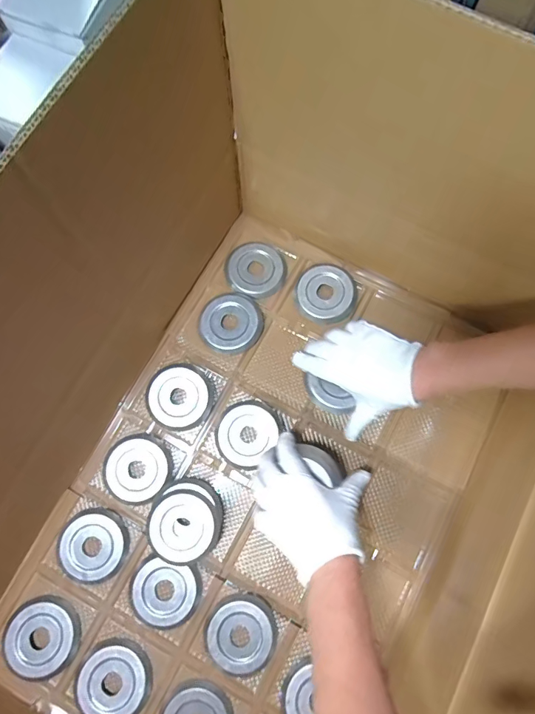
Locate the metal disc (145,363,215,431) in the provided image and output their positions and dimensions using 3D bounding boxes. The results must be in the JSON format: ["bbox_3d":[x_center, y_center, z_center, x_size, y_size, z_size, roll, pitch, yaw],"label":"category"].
[{"bbox_3d":[-0.112,0.049,0.551,0.083,0.010,0.080,0,76,0],"label":"metal disc"}]

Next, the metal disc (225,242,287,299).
[{"bbox_3d":[-0.016,-0.120,0.598,0.084,0.009,0.078,0,76,0],"label":"metal disc"}]

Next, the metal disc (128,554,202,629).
[{"bbox_3d":[-0.121,0.273,0.505,0.081,0.012,0.072,16,76,4],"label":"metal disc"}]

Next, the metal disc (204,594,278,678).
[{"bbox_3d":[-0.030,0.316,0.494,0.079,0.010,0.081,6,76,1],"label":"metal disc"}]

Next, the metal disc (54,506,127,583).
[{"bbox_3d":[-0.208,0.225,0.518,0.077,0.011,0.082,0,76,0],"label":"metal disc"}]

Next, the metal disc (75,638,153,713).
[{"bbox_3d":[-0.170,0.362,0.483,0.075,0.008,0.079,0,76,0],"label":"metal disc"}]

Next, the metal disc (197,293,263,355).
[{"bbox_3d":[-0.047,-0.045,0.571,0.080,0.015,0.080,0,76,0],"label":"metal disc"}]

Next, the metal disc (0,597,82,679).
[{"bbox_3d":[-0.255,0.316,0.492,0.079,0.013,0.075,37,78,9],"label":"metal disc"}]

